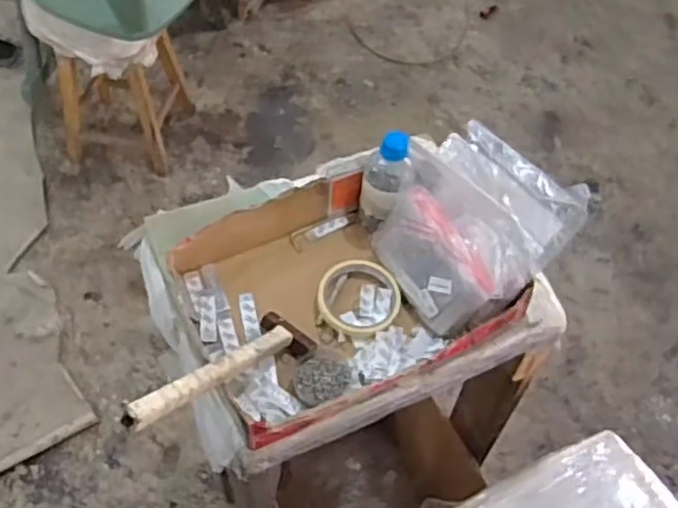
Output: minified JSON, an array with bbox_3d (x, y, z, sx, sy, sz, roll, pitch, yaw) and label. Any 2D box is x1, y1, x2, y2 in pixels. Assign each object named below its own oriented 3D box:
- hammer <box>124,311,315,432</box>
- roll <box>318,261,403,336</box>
[{"bbox_3d":[-0.107,0.108,0.653,0.060,0.024,0.240,30,23,20],"label":"hammer"},{"bbox_3d":[0.023,0.048,0.777,0.091,0.015,0.095,2,54,-2],"label":"roll"}]

